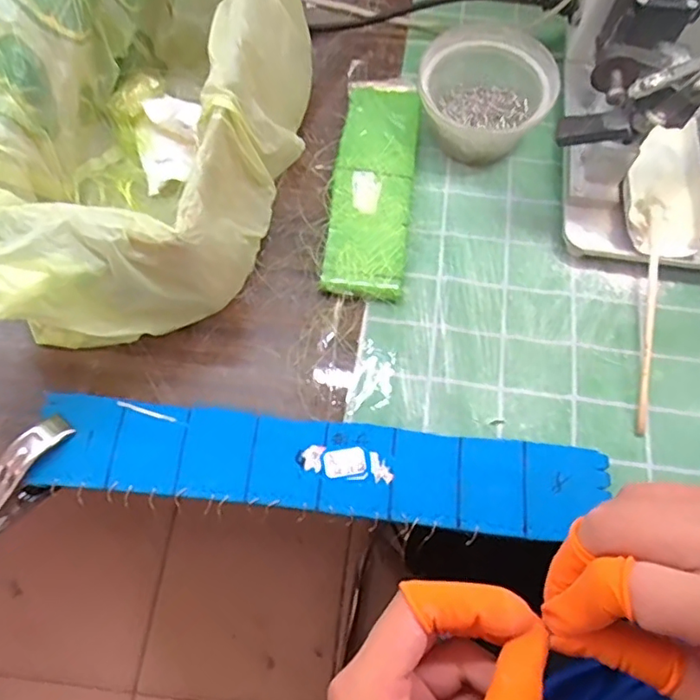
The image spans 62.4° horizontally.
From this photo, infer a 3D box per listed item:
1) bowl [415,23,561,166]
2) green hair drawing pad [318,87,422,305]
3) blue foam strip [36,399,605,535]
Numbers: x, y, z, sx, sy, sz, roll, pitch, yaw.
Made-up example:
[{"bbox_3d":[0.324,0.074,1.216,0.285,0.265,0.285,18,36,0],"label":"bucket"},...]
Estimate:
[{"bbox_3d":[0.096,-0.187,0.434,0.096,0.055,0.091,26,69,9],"label":"bowl"},{"bbox_3d":[0.018,-0.124,0.429,0.057,0.016,0.187,6,67,1],"label":"green hair drawing pad"},{"bbox_3d":[-0.017,0.071,0.350,0.330,0.012,0.054,6,67,1],"label":"blue foam strip"}]

